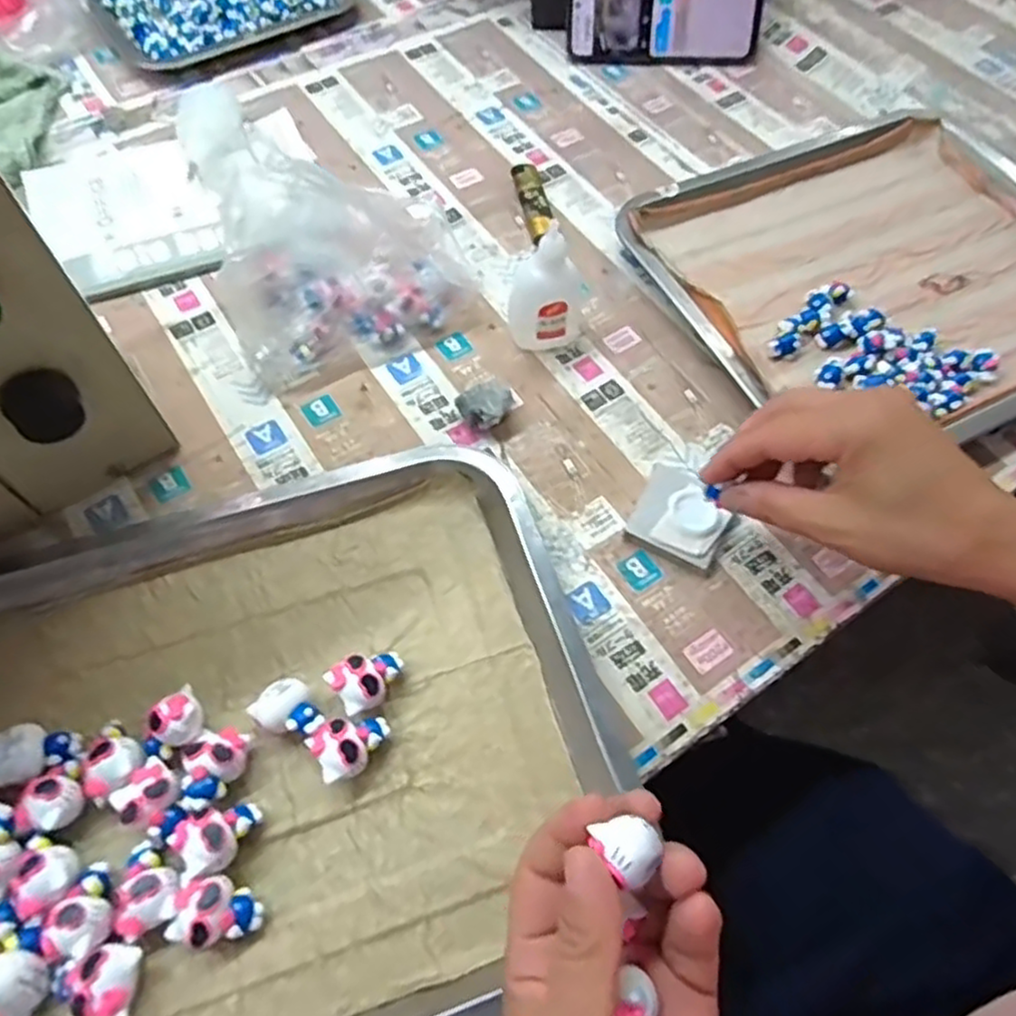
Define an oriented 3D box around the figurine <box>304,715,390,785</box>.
[{"bbox_3d":[-0.071,0.108,0.321,0.034,0.022,0.025,-30,67,-18],"label":"figurine"}]

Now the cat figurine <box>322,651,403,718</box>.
[{"bbox_3d":[-0.066,0.082,0.336,0.034,0.022,0.026,-33,68,-18],"label":"cat figurine"}]

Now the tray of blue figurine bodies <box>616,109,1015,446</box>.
[{"bbox_3d":[0.261,-0.168,0.491,0.308,0.024,0.267,-24,65,-15],"label":"tray of blue figurine bodies"}]

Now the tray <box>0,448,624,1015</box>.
[{"bbox_3d":[-0.128,0.115,0.316,0.334,0.024,0.256,-15,63,-11],"label":"tray"}]

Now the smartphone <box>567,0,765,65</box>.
[{"bbox_3d":[0.137,-0.431,0.604,0.166,0.075,0.013,1,35,-2],"label":"smartphone"}]

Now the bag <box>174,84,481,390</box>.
[{"bbox_3d":[-0.101,-0.164,0.423,0.150,0.113,0.107,-13,63,-10],"label":"bag"}]

